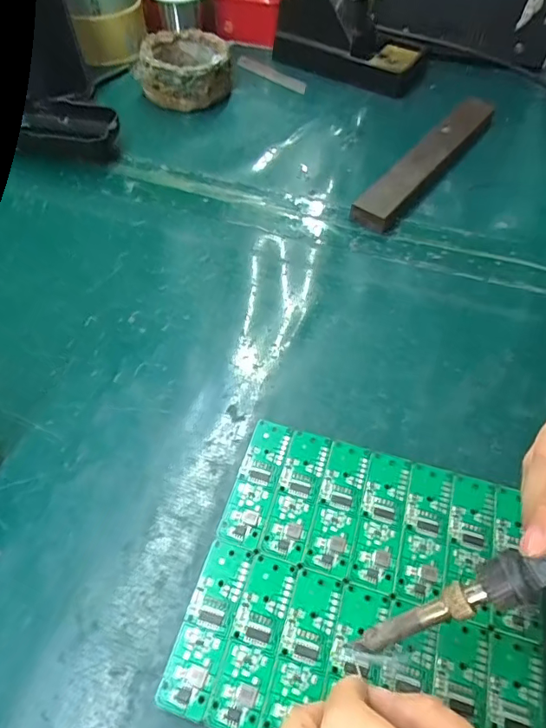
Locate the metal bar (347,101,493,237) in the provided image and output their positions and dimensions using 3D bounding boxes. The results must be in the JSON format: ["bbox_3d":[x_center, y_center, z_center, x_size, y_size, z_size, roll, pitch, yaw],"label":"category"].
[{"bbox_3d":[0.140,-0.180,0.427,0.032,0.016,0.209,34,60,20],"label":"metal bar"}]

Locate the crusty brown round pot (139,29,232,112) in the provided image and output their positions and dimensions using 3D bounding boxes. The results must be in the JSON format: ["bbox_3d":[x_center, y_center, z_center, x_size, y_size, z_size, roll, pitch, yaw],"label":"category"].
[{"bbox_3d":[-0.085,-0.294,0.489,0.084,0.044,0.079,1,55,-2],"label":"crusty brown round pot"}]

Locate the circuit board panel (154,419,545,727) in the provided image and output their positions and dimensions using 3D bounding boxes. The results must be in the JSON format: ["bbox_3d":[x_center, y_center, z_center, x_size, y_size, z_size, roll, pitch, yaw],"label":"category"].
[{"bbox_3d":[0.044,0.102,0.225,0.148,0.004,0.134,15,56,8],"label":"circuit board panel"}]

